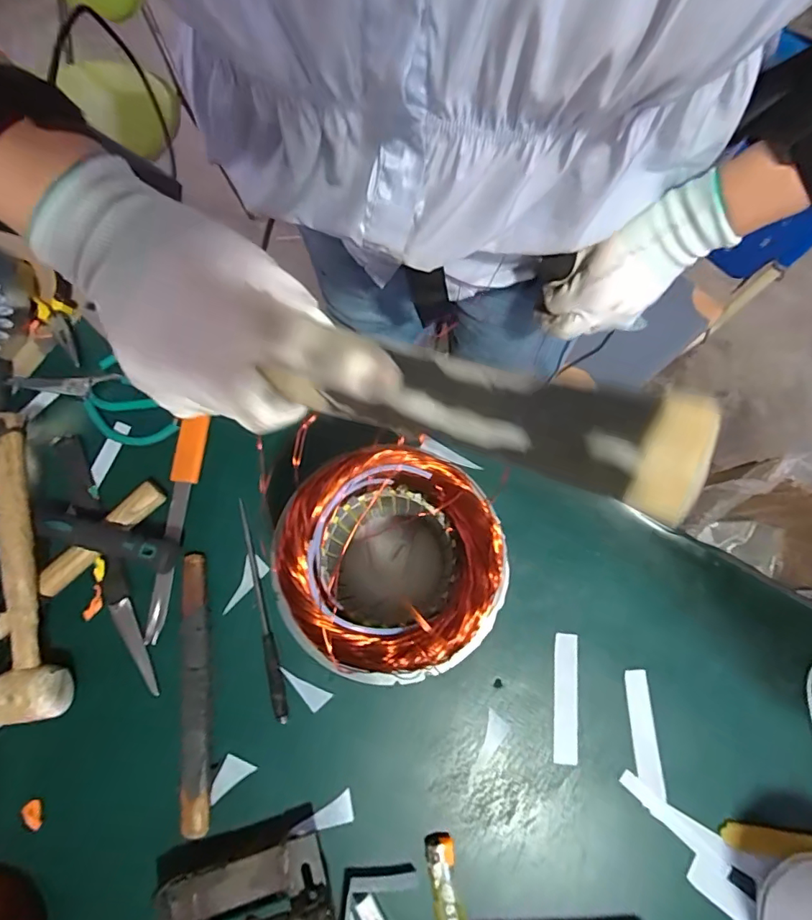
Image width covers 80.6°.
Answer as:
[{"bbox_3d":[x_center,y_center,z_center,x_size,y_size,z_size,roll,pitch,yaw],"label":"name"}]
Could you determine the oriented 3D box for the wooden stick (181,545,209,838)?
[{"bbox_3d":[-0.191,0.204,0.434,0.023,0.014,0.230,-6,73,-4],"label":"wooden stick"}]

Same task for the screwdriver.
[{"bbox_3d":[-0.139,0.139,0.456,0.012,0.010,0.205,-15,74,-6],"label":"screwdriver"}]

